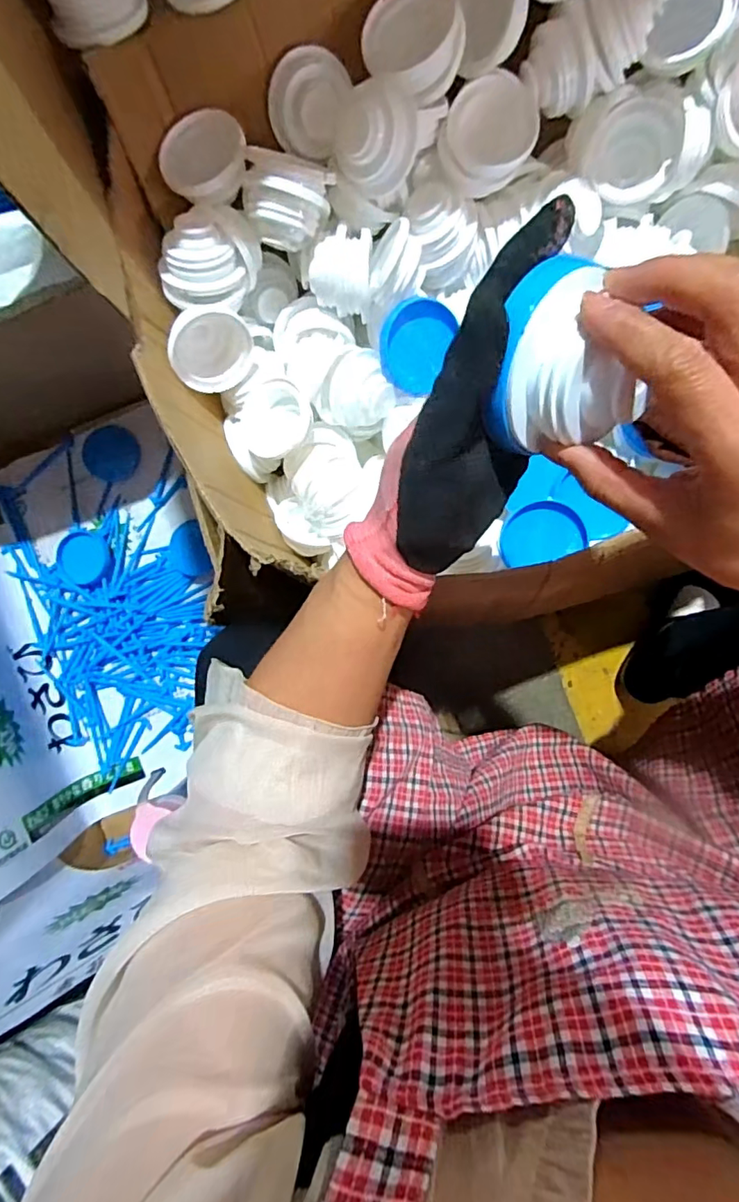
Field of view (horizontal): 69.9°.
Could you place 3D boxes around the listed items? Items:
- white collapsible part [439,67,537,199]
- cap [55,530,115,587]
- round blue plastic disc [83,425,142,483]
[{"bbox_3d":[0.101,-0.395,0.450,0.080,0.027,0.073,-18,120,13],"label":"white collapsible part"},{"bbox_3d":[-0.428,-0.062,0.788,0.086,0.012,0.080,0,91,5],"label":"cap"},{"bbox_3d":[-0.386,-0.221,0.795,0.078,0.006,0.079,-8,106,-29],"label":"round blue plastic disc"}]

